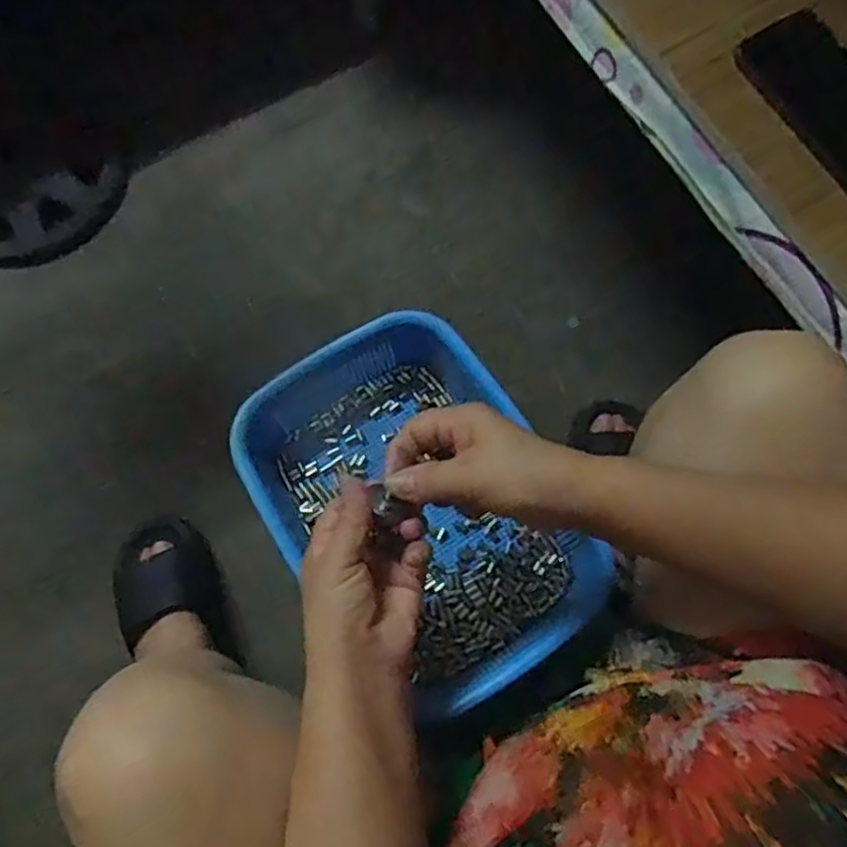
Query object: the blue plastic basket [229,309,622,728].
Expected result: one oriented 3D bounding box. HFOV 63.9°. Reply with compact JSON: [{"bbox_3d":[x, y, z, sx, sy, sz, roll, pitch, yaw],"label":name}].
[{"bbox_3d":[-0.009,0.066,0.559,0.216,0.067,0.307,-32,79,-8],"label":"blue plastic basket"}]

